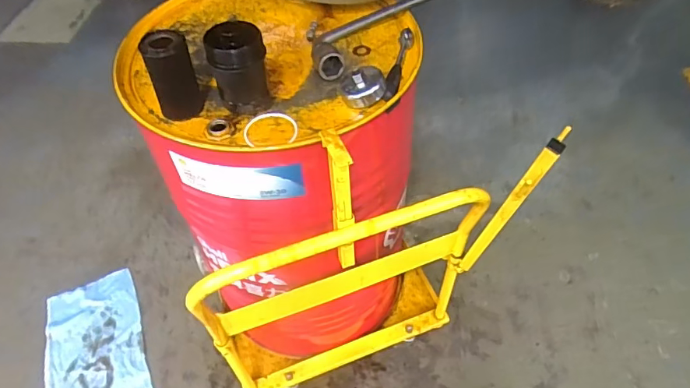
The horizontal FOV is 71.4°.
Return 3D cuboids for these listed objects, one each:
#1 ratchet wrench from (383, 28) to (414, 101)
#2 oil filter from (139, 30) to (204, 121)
[{"bbox_3d":[0.097,-0.235,0.851,0.025,0.029,0.213,9,52,10],"label":"ratchet wrench"},{"bbox_3d":[-0.277,-0.188,0.777,0.074,0.136,0.070,-21,53,-14],"label":"oil filter"}]

